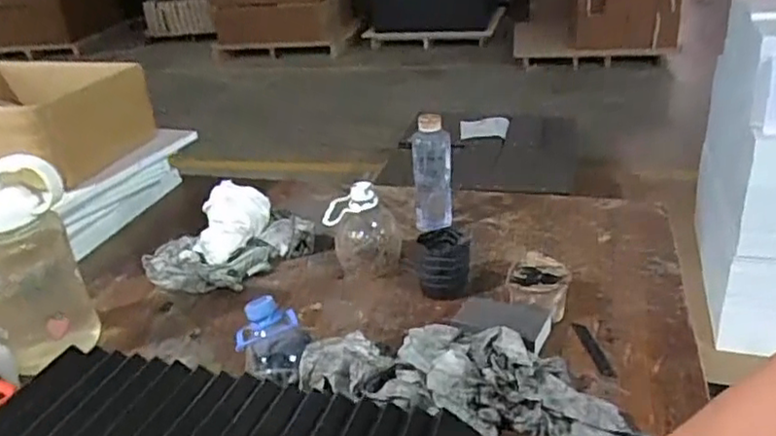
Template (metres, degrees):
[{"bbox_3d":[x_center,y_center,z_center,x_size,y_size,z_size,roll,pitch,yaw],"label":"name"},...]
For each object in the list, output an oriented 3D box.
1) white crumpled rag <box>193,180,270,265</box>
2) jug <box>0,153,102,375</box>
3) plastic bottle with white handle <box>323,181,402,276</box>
[{"bbox_3d":[-0.233,0.009,0.991,0.109,0.083,0.114,-7,27,-6],"label":"white crumpled rag"},{"bbox_3d":[-0.408,0.053,0.742,0.107,0.250,0.087,-22,32,-33],"label":"jug"},{"bbox_3d":[-0.035,0.014,0.924,0.105,0.124,0.077,-5,27,-1],"label":"plastic bottle with white handle"}]

